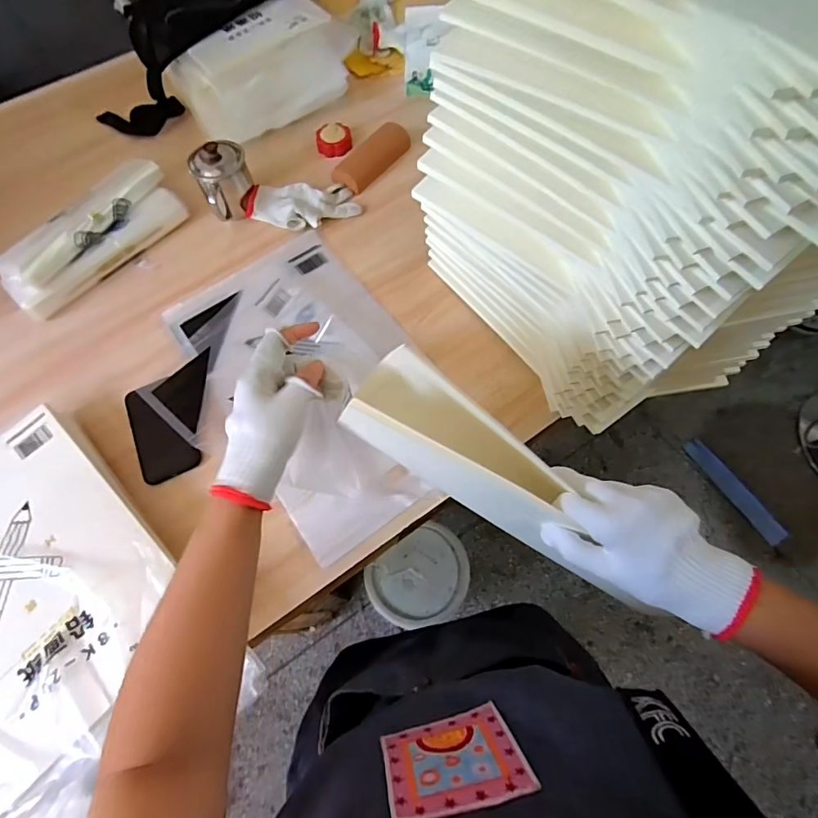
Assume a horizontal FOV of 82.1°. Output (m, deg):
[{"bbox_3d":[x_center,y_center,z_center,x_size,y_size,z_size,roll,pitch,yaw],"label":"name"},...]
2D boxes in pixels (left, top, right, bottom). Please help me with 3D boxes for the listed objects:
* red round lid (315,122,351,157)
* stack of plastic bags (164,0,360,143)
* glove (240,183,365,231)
[{"bbox_3d":[-0.140,-0.503,0.879,0.064,0.025,0.063,-1,65,2],"label":"red round lid"},{"bbox_3d":[-0.265,-0.653,0.896,0.341,0.092,0.213,-39,70,-14],"label":"stack of plastic bags"},{"bbox_3d":[-0.186,-0.349,0.807,0.193,0.029,0.087,-6,65,-1],"label":"glove"}]

